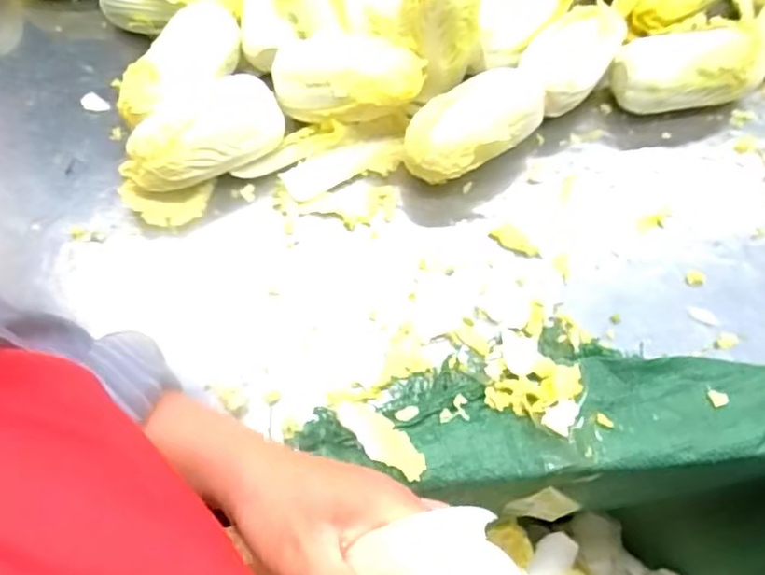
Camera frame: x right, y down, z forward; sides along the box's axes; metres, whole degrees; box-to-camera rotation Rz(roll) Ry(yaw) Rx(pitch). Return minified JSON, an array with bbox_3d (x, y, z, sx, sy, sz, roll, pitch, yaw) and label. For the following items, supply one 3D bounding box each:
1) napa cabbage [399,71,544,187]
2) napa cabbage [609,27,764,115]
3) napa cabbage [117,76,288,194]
[{"bbox_3d":[0.081,-0.138,0.587,0.132,0.066,0.066,-33,66,-19],"label":"napa cabbage"},{"bbox_3d":[0.298,-0.206,0.642,0.150,0.064,0.075,2,60,-1],"label":"napa cabbage"},{"bbox_3d":[-0.152,-0.131,0.562,0.142,0.077,0.063,-36,67,-20],"label":"napa cabbage"}]

